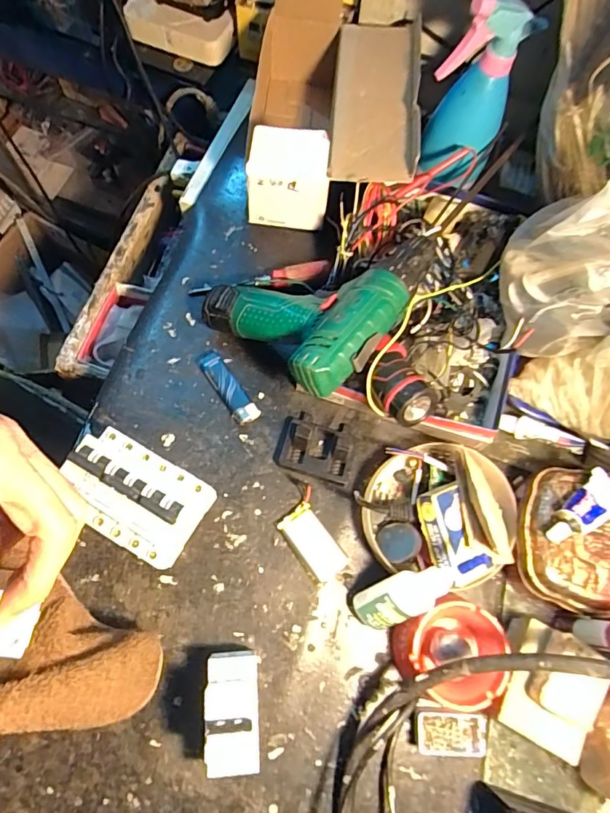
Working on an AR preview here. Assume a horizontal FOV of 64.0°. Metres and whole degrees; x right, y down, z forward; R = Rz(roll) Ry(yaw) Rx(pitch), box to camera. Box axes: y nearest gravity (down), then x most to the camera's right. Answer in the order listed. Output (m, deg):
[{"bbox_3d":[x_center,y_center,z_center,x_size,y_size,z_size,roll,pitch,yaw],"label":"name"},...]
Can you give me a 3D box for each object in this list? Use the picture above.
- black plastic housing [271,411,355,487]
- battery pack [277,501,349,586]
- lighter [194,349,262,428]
[{"bbox_3d":[0.010,0.037,0.465,0.072,0.024,0.057,16,71,4],"label":"black plastic housing"},{"bbox_3d":[0.008,0.125,0.444,0.034,0.007,0.067,-36,75,-13],"label":"battery pack"},{"bbox_3d":[-0.079,-0.021,0.489,0.025,0.013,0.089,-35,75,-13],"label":"lighter"}]

